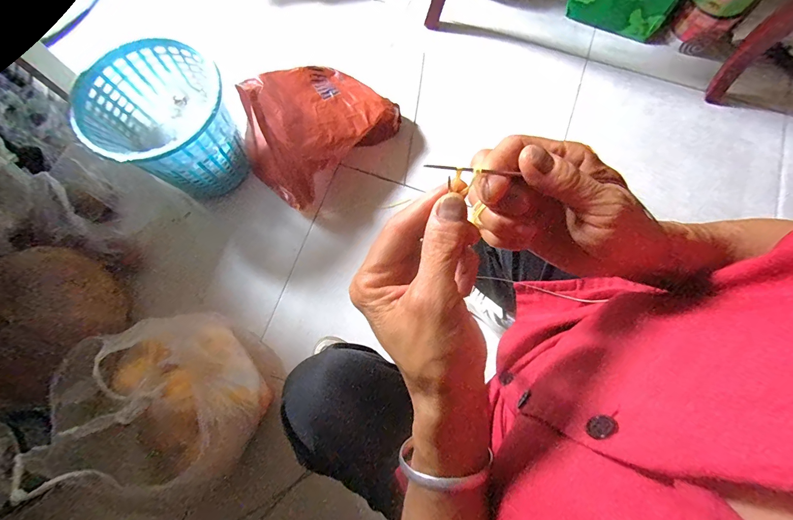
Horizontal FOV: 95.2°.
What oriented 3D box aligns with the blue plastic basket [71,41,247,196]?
[{"bbox_3d":[-0.455,-0.265,0.753,0.229,0.229,0.248,0,74,-1],"label":"blue plastic basket"}]

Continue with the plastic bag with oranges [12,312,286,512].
[{"bbox_3d":[-0.364,0.213,0.628,0.256,0.224,0.220,25,75,6],"label":"plastic bag with oranges"}]

